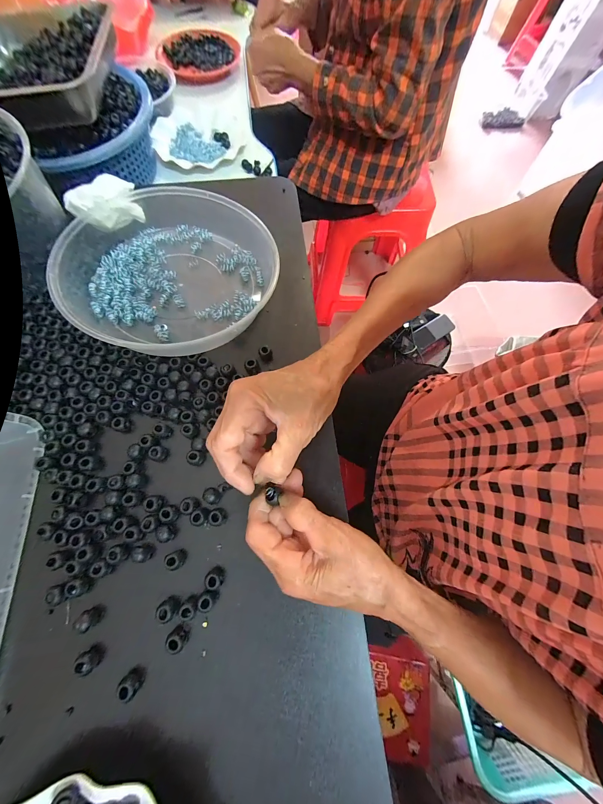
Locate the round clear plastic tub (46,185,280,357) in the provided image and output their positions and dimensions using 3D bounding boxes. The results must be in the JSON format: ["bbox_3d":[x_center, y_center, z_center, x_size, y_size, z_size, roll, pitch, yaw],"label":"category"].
[{"bbox_3d":[-0.166,-0.162,0.312,0.255,0.051,0.218,27,73,7],"label":"round clear plastic tub"}]

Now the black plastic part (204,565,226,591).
[{"bbox_3d":[-0.075,0.153,0.241,0.015,0.016,0.013,42,75,11],"label":"black plastic part"}]

